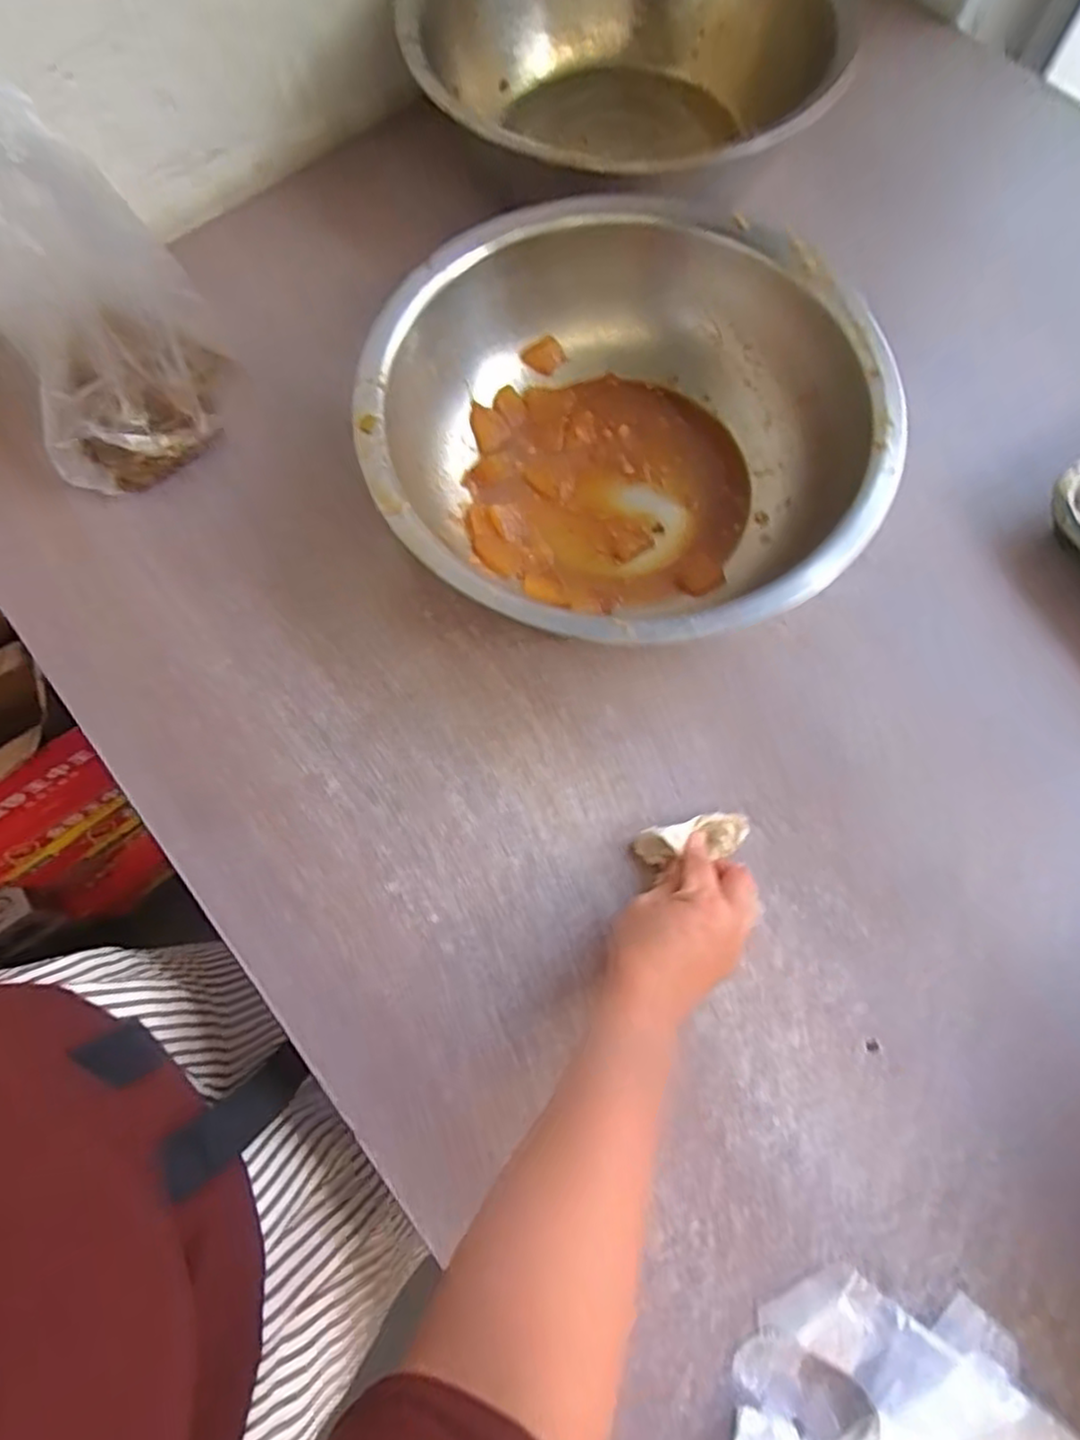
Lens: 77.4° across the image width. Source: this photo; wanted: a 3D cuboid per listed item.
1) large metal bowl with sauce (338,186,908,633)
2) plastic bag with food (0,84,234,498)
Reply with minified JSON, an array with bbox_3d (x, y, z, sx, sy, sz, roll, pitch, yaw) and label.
[{"bbox_3d":[0.069,-0.226,0.546,0.380,0.115,0.388,0,72,1],"label":"large metal bowl with sauce"},{"bbox_3d":[-0.347,-0.305,0.503,0.150,0.252,0.107,-16,72,-3],"label":"plastic bag with food"}]

